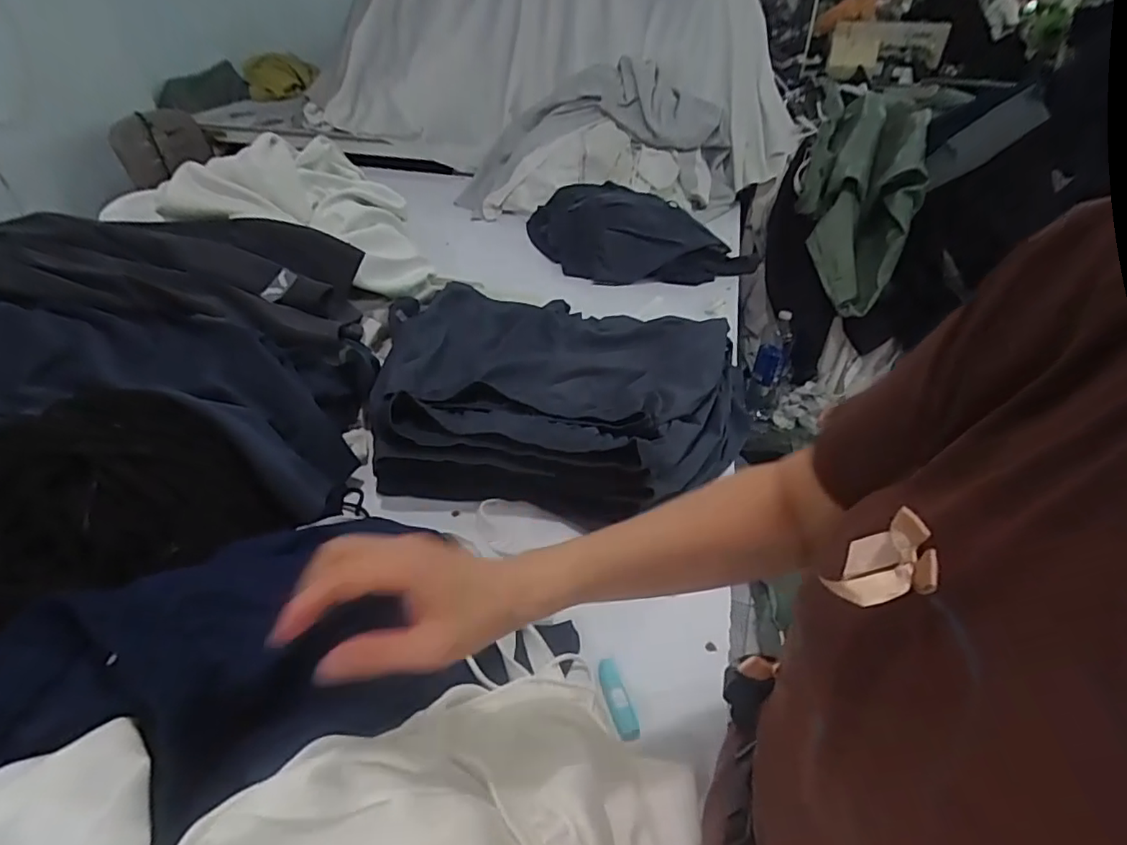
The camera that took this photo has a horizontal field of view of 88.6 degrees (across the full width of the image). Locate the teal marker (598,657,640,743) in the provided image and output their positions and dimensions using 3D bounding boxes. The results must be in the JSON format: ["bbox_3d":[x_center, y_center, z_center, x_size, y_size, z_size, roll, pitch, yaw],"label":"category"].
[{"bbox_3d":[0.048,0.248,0.520,0.022,0.011,0.074,-8,40,-13],"label":"teal marker"}]

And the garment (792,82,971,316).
[{"bbox_3d":[0.819,-0.668,1.544,0.310,0.211,0.747,13,74,14],"label":"garment"}]

